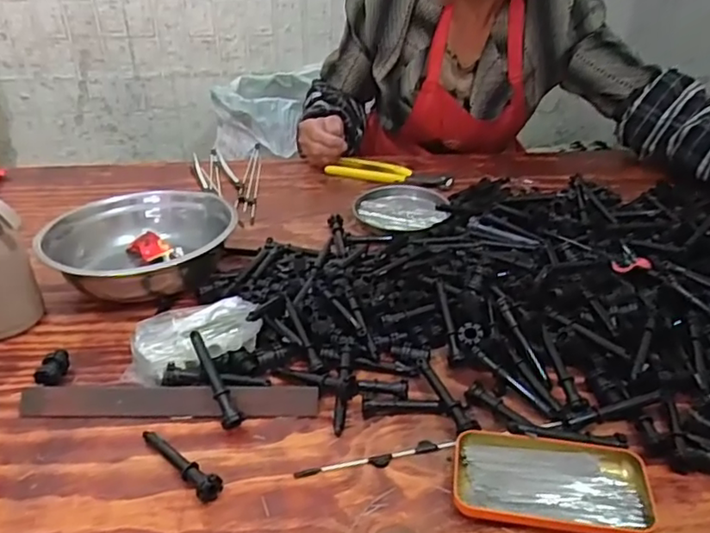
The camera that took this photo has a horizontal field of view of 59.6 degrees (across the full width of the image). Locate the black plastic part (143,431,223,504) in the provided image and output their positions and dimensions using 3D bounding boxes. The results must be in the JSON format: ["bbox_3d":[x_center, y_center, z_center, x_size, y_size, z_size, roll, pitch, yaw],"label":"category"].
[{"bbox_3d":[-0.139,0.153,0.497,0.020,0.018,0.092,-28,41,-35],"label":"black plastic part"}]

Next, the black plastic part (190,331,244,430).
[{"bbox_3d":[-0.123,0.097,0.546,0.018,0.015,0.094,-19,64,-25],"label":"black plastic part"}]

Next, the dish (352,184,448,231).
[{"bbox_3d":[0.063,-0.082,0.867,0.129,0.023,0.119,-1,33,1],"label":"dish"}]

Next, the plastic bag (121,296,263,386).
[{"bbox_3d":[-0.154,0.076,0.594,0.129,0.047,0.074,-13,35,-18],"label":"plastic bag"}]

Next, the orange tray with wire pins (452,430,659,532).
[{"bbox_3d":[0.149,0.162,0.473,0.141,0.019,0.074,4,33,8],"label":"orange tray with wire pins"}]

